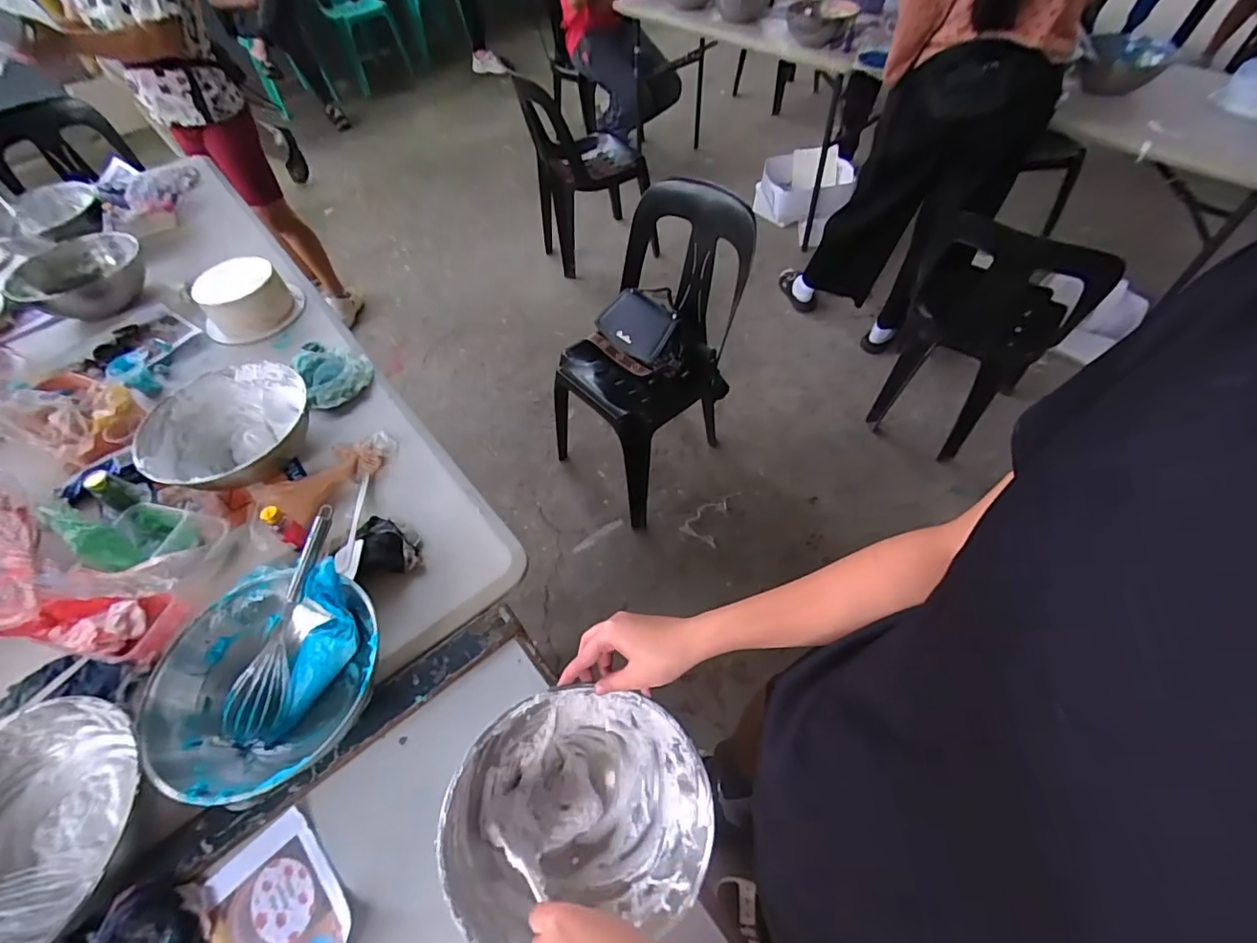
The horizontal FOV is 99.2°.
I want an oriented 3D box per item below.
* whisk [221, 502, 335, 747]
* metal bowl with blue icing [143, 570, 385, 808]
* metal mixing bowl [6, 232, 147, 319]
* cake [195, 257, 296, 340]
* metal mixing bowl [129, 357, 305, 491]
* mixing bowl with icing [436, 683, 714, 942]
[{"bbox_3d":[-0.398,0.172,0.622,0.042,0.042,0.270,12,78,11],"label":"whisk"},{"bbox_3d":[-0.391,0.233,0.600,0.211,0.115,0.225,-1,54,2],"label":"metal bowl with blue icing"},{"bbox_3d":[-1.155,-0.417,1.139,0.211,0.088,0.211,-1,54,2],"label":"metal mixing bowl"},{"bbox_3d":[-0.756,-0.340,1.059,0.153,0.098,0.128,-34,59,-21],"label":"cake"},{"bbox_3d":[-0.620,-0.056,0.845,0.208,0.093,0.223,-1,54,2],"label":"metal mixing bowl"},{"bbox_3d":[-0.050,0.329,0.516,0.236,0.104,0.219,-10,85,-15],"label":"mixing bowl with icing"}]

